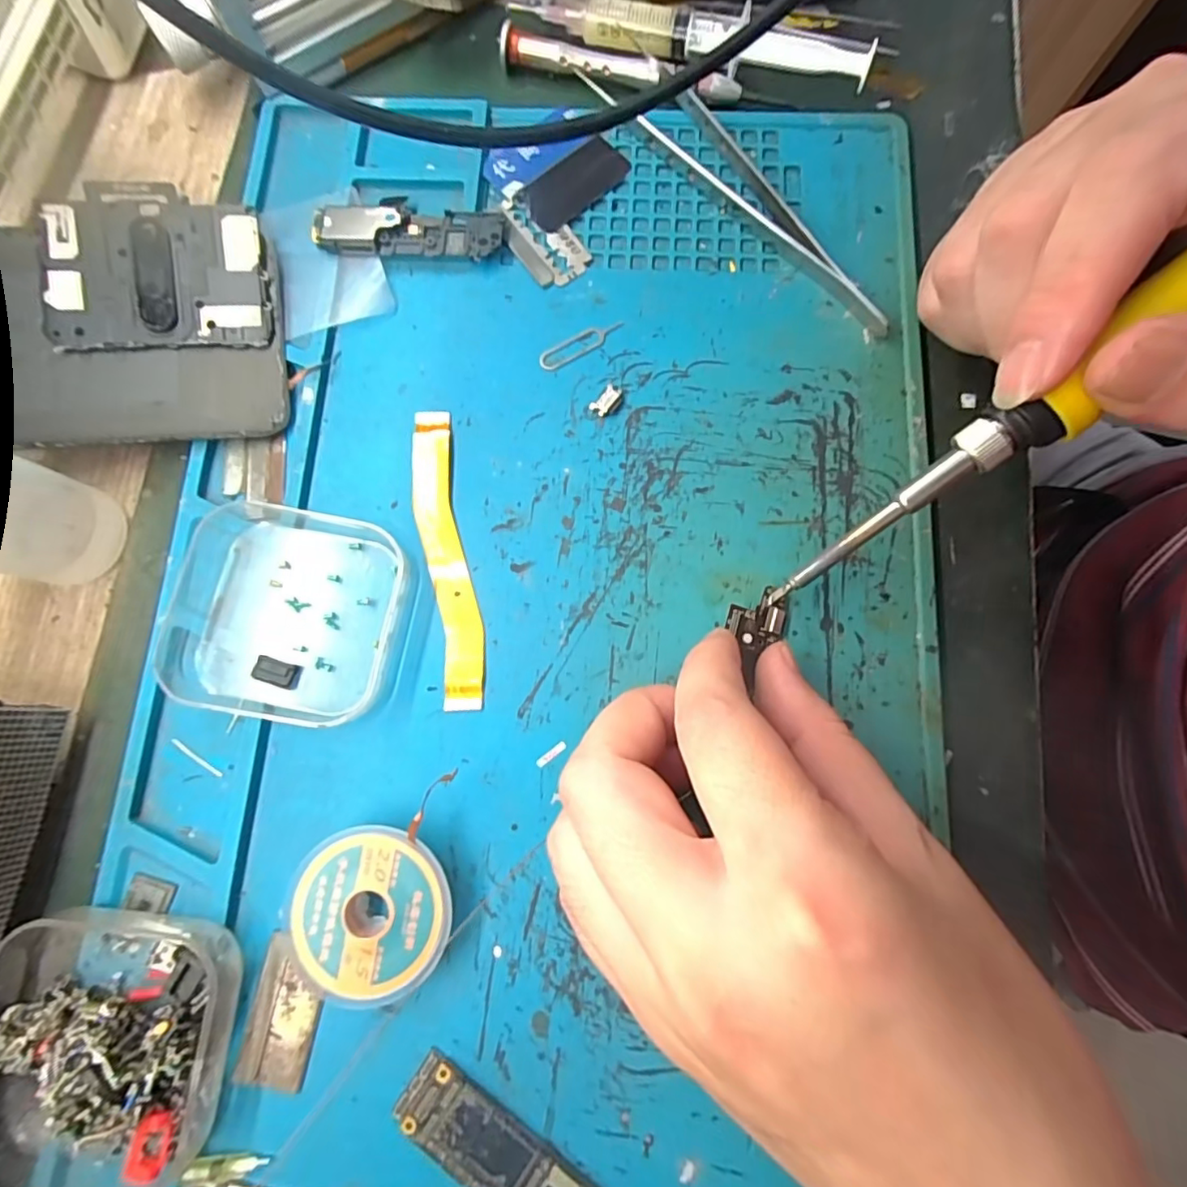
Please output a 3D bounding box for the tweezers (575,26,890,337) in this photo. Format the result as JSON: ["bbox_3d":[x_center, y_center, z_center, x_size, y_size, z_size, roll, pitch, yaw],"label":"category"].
[{"bbox_3d":[0.052,-0.151,0.206,0.025,0.010,0.153,-37,80,-6],"label":"tweezers"}]

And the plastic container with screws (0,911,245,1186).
[{"bbox_3d":[-0.133,0.121,0.149,0.064,0.023,0.063,1,79,1],"label":"plastic container with screws"}]

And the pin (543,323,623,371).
[{"bbox_3d":[-0.004,-0.089,0.201,0.032,0.004,0.008,-29,83,-2],"label":"pin"}]

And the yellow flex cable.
[{"bbox_3d":[-0.049,-0.013,0.185,0.016,0.004,0.101,-11,79,-1],"label":"yellow flex cable"}]

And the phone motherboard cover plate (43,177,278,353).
[{"bbox_3d":[-0.147,-0.110,0.189,0.066,0.004,0.053,-8,90,-11],"label":"phone motherboard cover plate"}]

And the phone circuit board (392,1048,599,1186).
[{"bbox_3d":[-0.023,0.153,0.151,0.065,0.005,0.020,34,81,7],"label":"phone circuit board"}]

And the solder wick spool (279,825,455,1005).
[{"bbox_3d":[-0.064,0.090,0.160,0.047,0.013,0.043,0,79,1],"label":"solder wick spool"}]

